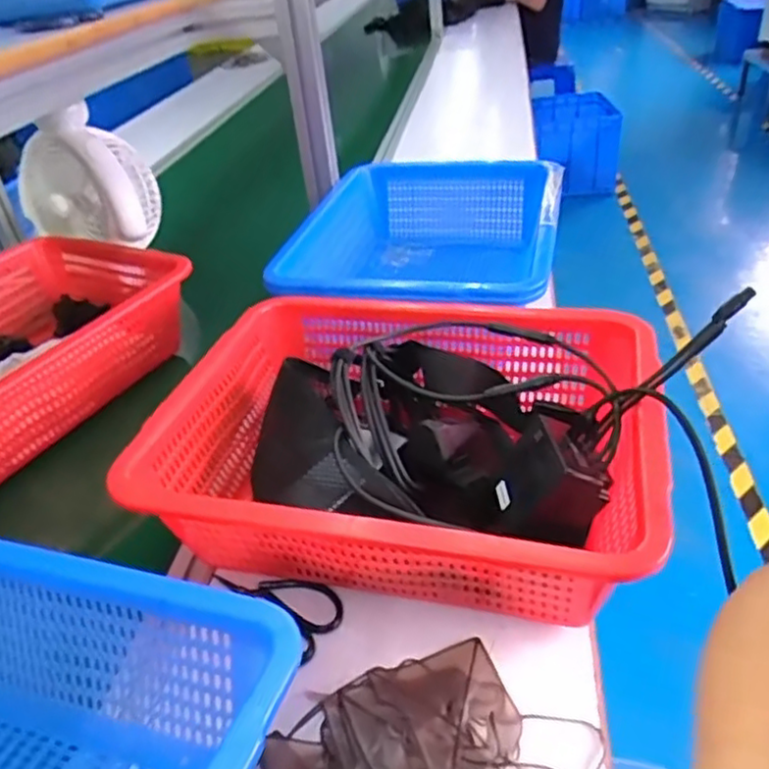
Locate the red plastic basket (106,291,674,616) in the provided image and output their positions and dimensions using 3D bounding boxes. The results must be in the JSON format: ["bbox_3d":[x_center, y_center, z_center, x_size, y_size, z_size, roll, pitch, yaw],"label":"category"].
[{"bbox_3d":[0.021,0.054,0.574,0.380,0.126,0.298,5,37,16],"label":"red plastic basket"}]

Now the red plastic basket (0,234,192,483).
[{"bbox_3d":[-0.456,-0.033,0.790,0.305,0.109,0.384,17,41,30],"label":"red plastic basket"}]

